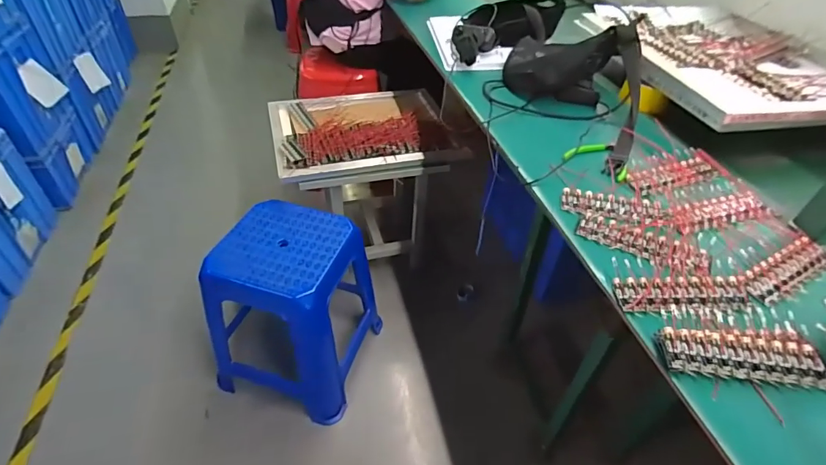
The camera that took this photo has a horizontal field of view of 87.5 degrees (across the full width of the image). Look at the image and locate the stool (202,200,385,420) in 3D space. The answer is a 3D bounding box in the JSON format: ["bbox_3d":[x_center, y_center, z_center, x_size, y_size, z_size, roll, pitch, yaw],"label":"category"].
[{"bbox_3d":[-0.283,0.187,1.101,0.322,0.424,0.362,14,44,11],"label":"stool"}]

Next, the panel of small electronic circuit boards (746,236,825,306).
[{"bbox_3d":[0.467,0.044,0.535,0.161,0.009,0.044,-19,47,-22],"label":"panel of small electronic circuit boards"}]

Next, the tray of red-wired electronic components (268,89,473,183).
[{"bbox_3d":[-0.152,-0.317,1.272,0.514,0.078,0.446,-10,45,-14],"label":"tray of red-wired electronic components"}]

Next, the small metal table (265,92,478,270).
[{"bbox_3d":[-0.170,-0.181,1.396,0.498,0.437,0.440,-11,45,-15],"label":"small metal table"}]

